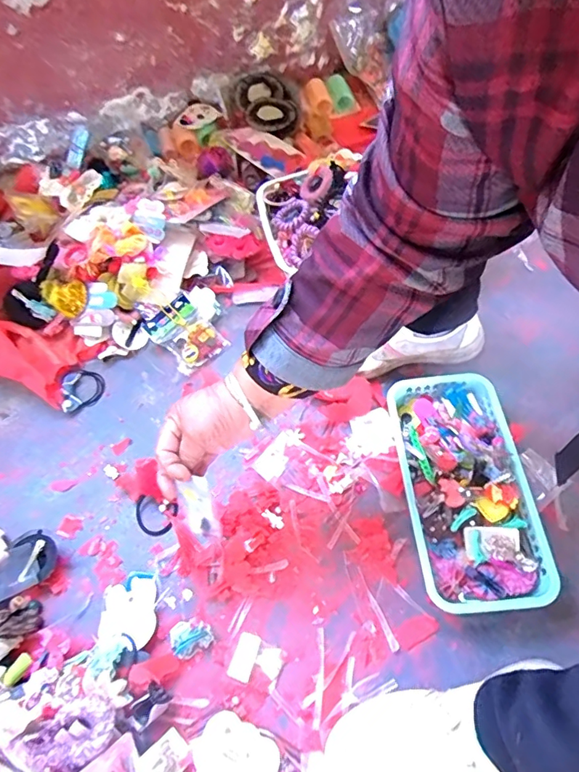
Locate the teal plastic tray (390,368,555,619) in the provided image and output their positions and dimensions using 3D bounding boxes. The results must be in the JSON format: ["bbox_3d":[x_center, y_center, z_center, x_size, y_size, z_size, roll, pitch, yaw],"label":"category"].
[{"bbox_3d":[0.196,0.110,0.557,0.127,0.055,0.266,-5,60,1],"label":"teal plastic tray"}]

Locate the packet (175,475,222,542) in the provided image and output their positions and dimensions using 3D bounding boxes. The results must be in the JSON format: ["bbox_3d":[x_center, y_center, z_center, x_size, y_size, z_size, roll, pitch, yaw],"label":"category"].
[{"bbox_3d":[-0.086,0.120,0.469,0.029,0.064,0.012,-10,17,-1],"label":"packet"}]

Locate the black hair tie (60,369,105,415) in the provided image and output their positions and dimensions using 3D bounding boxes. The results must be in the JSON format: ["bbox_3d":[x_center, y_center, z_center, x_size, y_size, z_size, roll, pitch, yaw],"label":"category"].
[{"bbox_3d":[-0.292,0.001,0.690,0.054,0.016,0.065,-15,60,-4],"label":"black hair tie"}]

